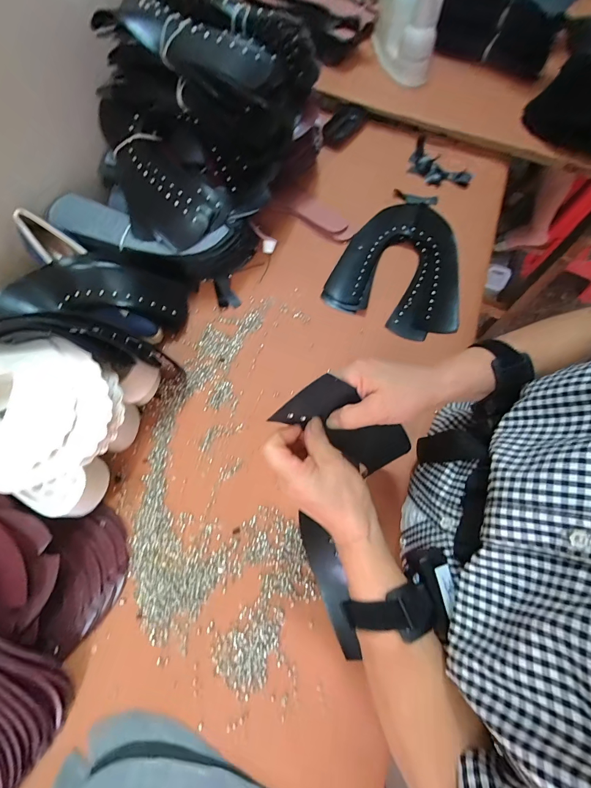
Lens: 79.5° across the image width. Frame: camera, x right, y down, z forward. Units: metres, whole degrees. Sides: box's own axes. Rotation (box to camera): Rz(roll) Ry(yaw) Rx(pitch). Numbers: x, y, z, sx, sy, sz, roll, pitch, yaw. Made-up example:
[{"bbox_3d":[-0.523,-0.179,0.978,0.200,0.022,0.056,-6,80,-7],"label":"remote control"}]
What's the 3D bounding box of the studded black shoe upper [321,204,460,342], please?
[{"bbox_3d":[0.202,-0.240,0.647,0.223,0.031,0.284,24,69,7],"label":"studded black shoe upper"}]

